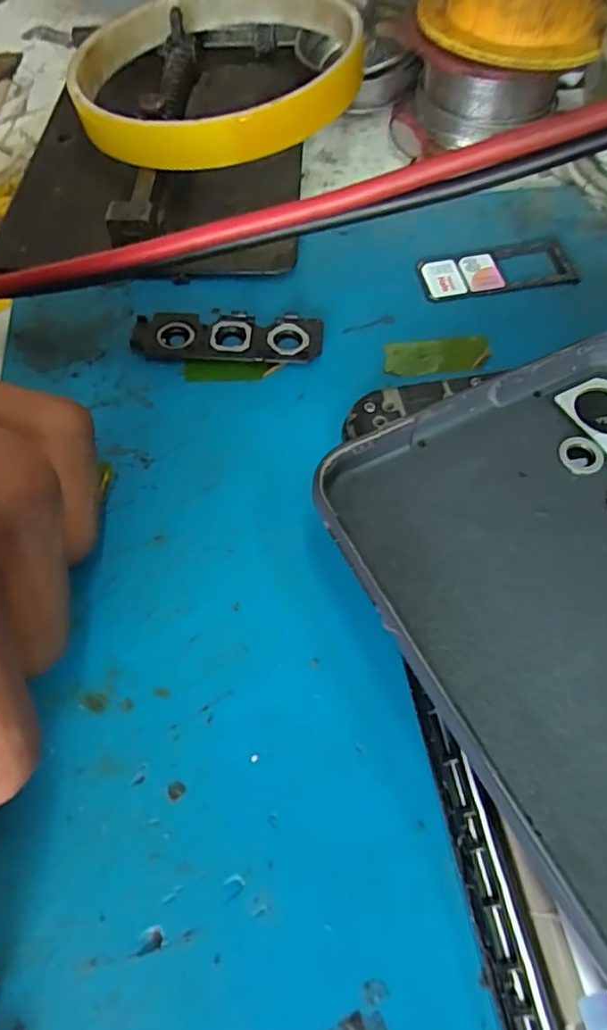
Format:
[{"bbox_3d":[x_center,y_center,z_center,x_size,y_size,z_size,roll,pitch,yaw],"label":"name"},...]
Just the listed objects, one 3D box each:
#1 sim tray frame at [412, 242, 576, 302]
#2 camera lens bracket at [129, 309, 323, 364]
[{"bbox_3d":[0.048,-0.061,0.142,0.037,0.004,0.017,-11,62,-5],"label":"sim tray frame"},{"bbox_3d":[-0.017,-0.041,0.131,0.042,0.004,0.015,4,62,4],"label":"camera lens bracket"}]

